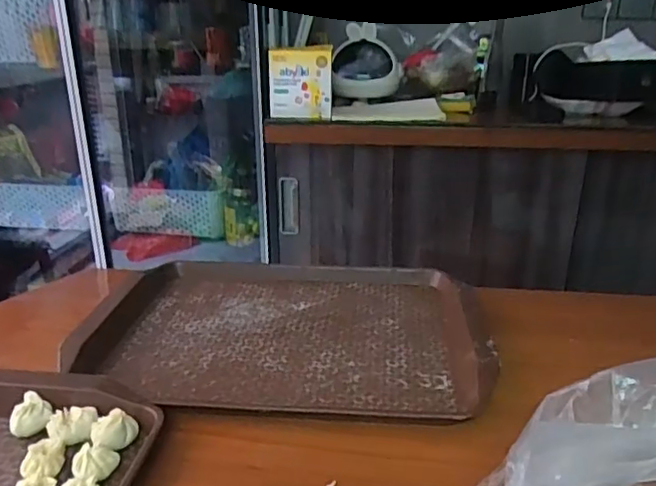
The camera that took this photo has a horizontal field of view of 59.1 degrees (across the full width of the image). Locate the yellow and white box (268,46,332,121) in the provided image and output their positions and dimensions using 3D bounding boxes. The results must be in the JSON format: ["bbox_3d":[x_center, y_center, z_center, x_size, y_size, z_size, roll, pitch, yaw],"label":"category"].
[{"bbox_3d":[-0.063,-0.356,1.308,0.141,0.157,0.038,1,22,4],"label":"yellow and white box"}]

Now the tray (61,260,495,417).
[{"bbox_3d":[-0.045,0.081,0.640,0.404,0.026,0.316,0,22,1],"label":"tray"}]

